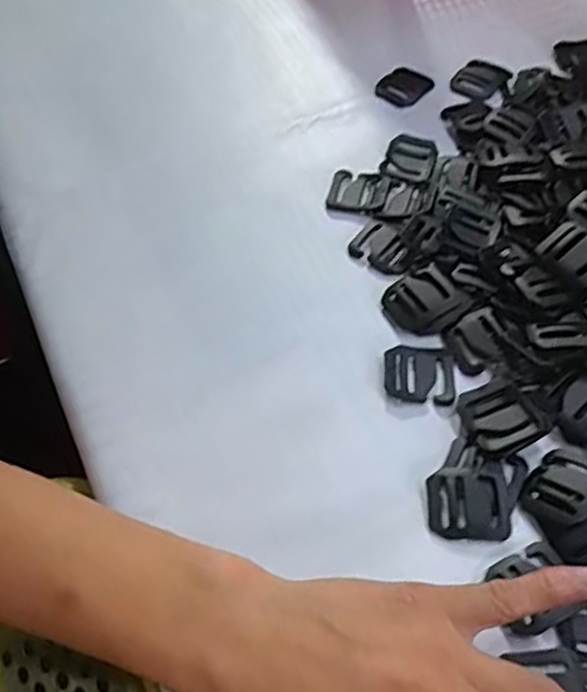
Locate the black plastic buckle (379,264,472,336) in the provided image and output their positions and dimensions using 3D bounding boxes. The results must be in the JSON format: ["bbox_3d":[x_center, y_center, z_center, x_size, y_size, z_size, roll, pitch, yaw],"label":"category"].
[{"bbox_3d":[0.068,-0.023,0.357,0.036,0.009,0.034,-25,59,-12],"label":"black plastic buckle"}]

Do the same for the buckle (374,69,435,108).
[{"bbox_3d":[0.073,-0.173,0.460,0.032,0.004,0.037,37,67,24],"label":"buckle"}]

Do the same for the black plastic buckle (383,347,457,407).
[{"bbox_3d":[0.061,0.014,0.337,0.033,0.004,0.030,2,57,5],"label":"black plastic buckle"}]

